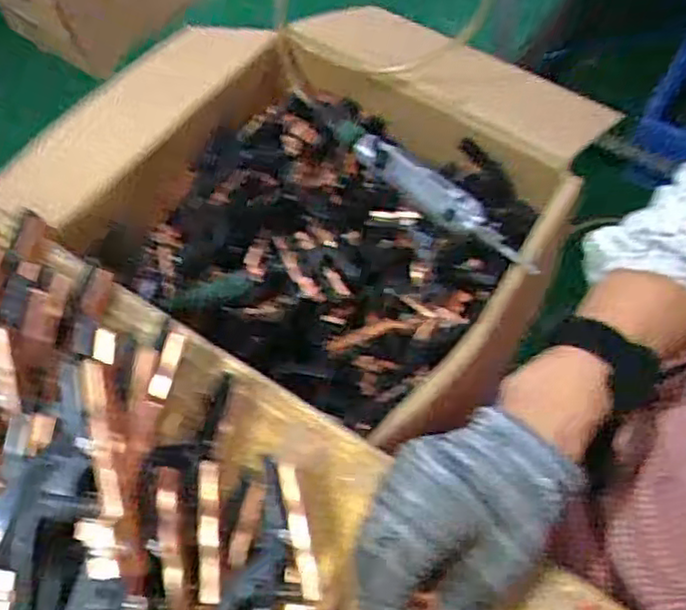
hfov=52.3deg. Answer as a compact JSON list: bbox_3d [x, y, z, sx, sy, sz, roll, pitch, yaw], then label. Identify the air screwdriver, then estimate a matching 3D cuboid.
[{"bbox_3d":[0.085,-0.093,0.637,0.034,0.041,0.218,-37,64,-14],"label":"air screwdriver"}]

